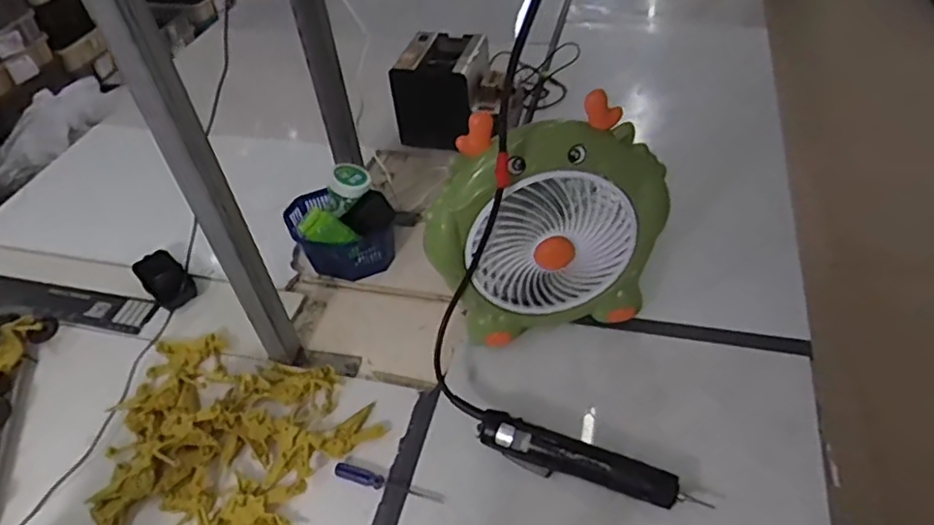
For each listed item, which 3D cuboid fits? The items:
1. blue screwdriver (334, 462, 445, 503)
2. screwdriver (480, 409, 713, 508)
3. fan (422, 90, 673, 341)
[{"bbox_3d":[-0.081,0.226,0.661,0.120,0.009,0.016,13,50,15],"label":"blue screwdriver"},{"bbox_3d":[0.114,0.201,0.646,0.218,0.028,0.042,17,51,18],"label":"screwdriver"},{"bbox_3d":[0.086,-0.027,0.699,0.252,0.261,0.081,-9,48,-5],"label":"fan"}]

